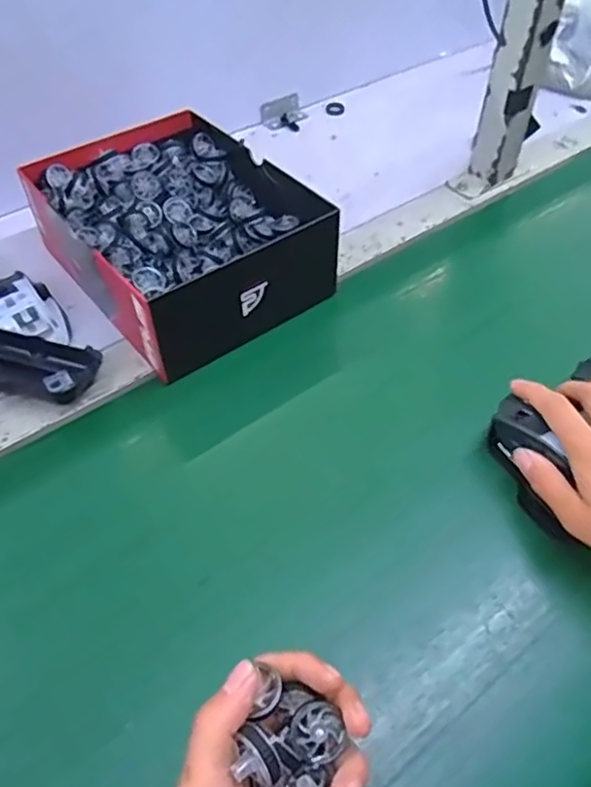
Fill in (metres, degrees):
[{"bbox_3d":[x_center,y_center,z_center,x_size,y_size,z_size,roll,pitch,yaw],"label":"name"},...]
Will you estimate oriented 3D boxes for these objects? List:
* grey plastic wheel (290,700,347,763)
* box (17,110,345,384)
[{"bbox_3d":[0.010,0.160,0.294,0.024,0.008,0.025,-28,56,-21],"label":"grey plastic wheel"},{"bbox_3d":[-0.104,-0.146,0.574,0.184,0.087,0.236,-31,57,-23],"label":"box"}]

